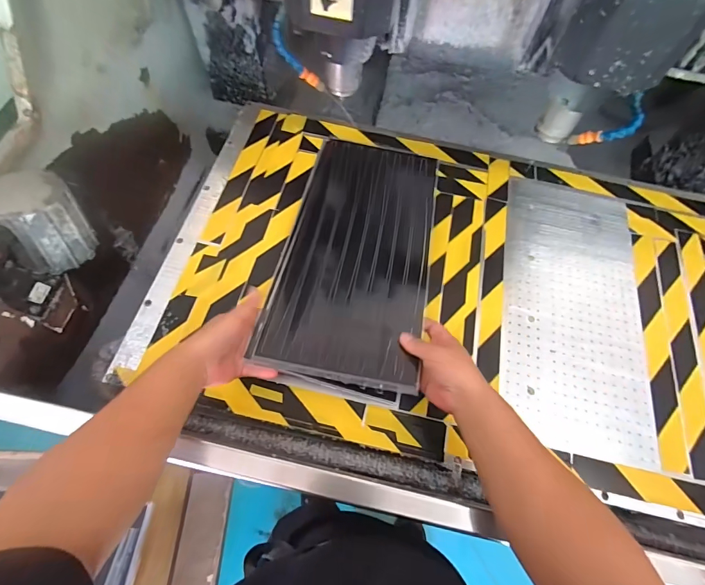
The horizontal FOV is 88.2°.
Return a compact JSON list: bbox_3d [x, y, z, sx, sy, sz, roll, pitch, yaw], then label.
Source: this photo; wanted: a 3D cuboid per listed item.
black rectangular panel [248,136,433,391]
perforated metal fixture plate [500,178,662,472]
[{"bbox_3d":[0.013,-0.084,0.597,0.225,0.013,0.460,11,59,2],"label":"black rectangular panel"},{"bbox_3d":[0.364,0.008,0.601,0.220,0.006,0.478,13,65,3],"label":"perforated metal fixture plate"}]

